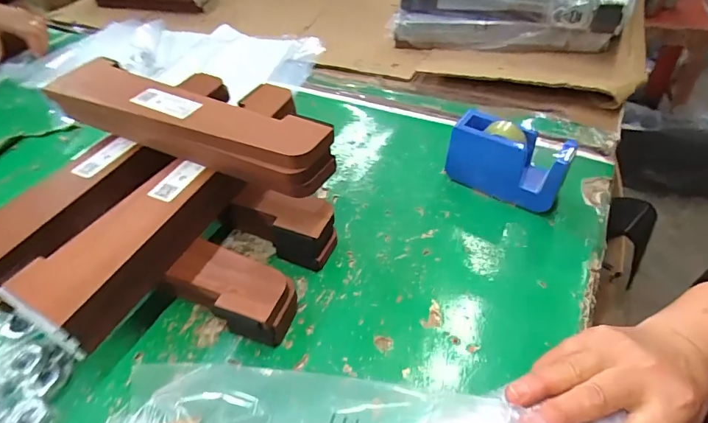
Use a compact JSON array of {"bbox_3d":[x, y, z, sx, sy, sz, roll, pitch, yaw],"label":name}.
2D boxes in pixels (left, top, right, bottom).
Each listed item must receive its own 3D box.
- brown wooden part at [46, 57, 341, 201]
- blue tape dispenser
[{"bbox_3d":[-0.179,-0.097,0.440,0.345,0.046,0.081,19,51,21],"label":"brown wooden part"},{"bbox_3d":[0.177,-0.059,0.482,0.129,0.080,0.046,27,54,26],"label":"blue tape dispenser"}]

